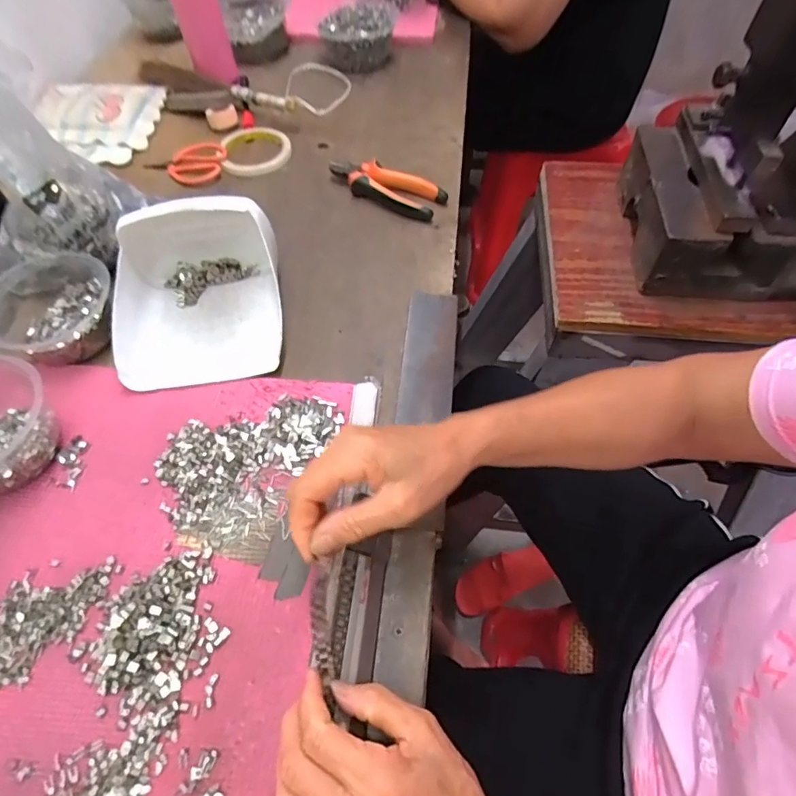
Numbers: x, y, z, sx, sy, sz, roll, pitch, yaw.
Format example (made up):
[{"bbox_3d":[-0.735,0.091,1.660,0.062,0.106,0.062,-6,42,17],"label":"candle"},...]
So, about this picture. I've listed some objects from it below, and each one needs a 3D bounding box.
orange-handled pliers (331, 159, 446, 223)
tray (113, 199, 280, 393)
[{"bbox_3d":[-0.015,-0.261,0.611,0.151,0.025,0.051,30,63,20],"label":"orange-handled pliers"},{"bbox_3d":[-0.195,-0.113,0.478,0.155,0.080,0.190,-9,57,-4],"label":"tray"}]

